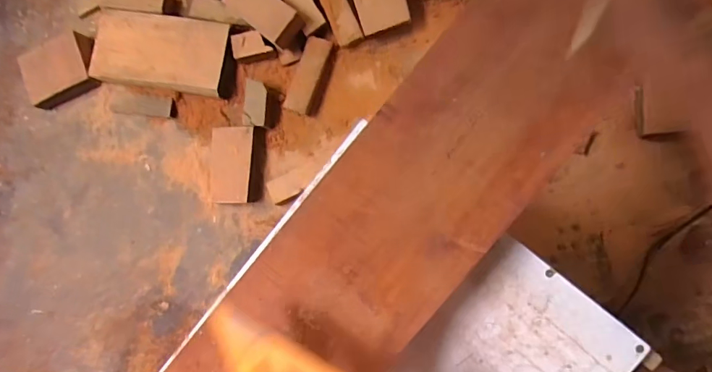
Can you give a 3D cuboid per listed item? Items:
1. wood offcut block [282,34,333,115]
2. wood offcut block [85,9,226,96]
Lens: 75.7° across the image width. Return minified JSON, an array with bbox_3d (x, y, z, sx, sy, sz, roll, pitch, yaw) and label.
[{"bbox_3d":[-0.112,-0.261,1.092,0.068,0.039,0.180,21,90,9],"label":"wood offcut block"},{"bbox_3d":[-0.481,-0.329,1.135,0.357,0.051,0.176,10,88,9],"label":"wood offcut block"}]

